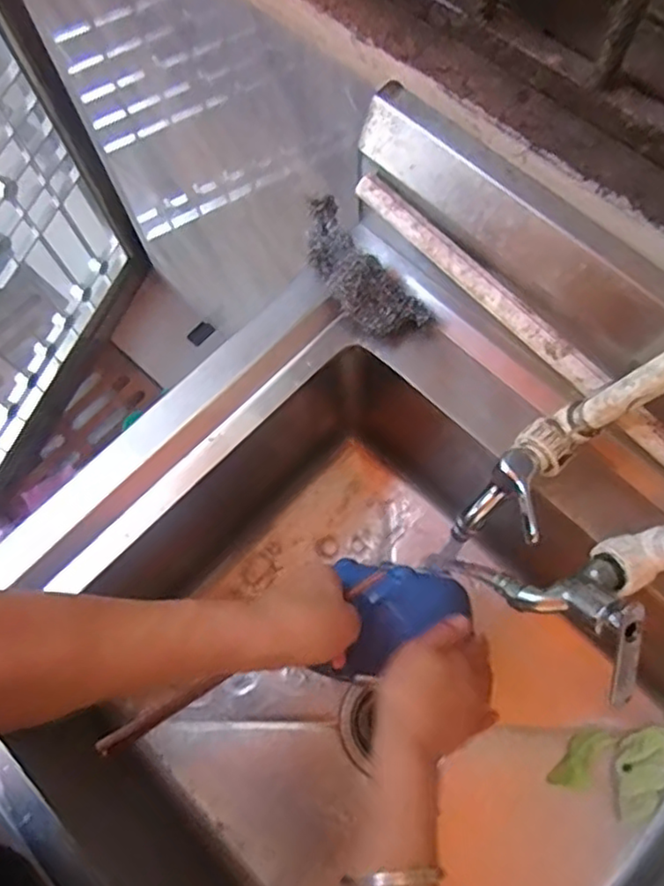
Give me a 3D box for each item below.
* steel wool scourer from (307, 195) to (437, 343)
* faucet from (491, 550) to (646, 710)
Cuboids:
[{"bbox_3d":[0.018,-0.146,0.556,0.061,0.045,0.150,-37,74,-10],"label":"steel wool scourer"},{"bbox_3d":[0.174,0.107,0.433,0.075,0.058,0.108,-41,75,-12],"label":"faucet"}]

